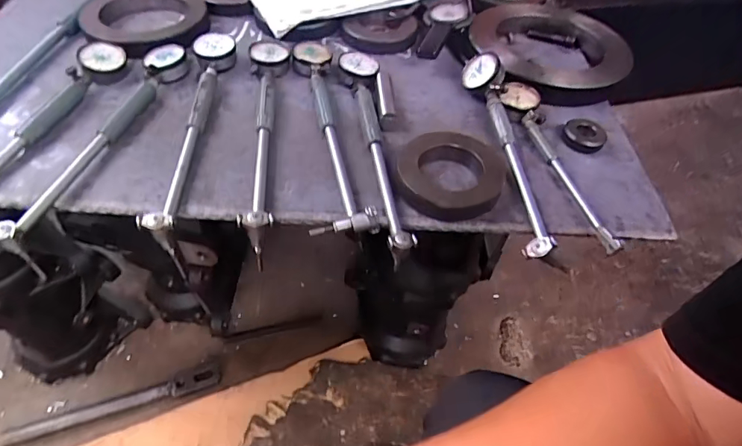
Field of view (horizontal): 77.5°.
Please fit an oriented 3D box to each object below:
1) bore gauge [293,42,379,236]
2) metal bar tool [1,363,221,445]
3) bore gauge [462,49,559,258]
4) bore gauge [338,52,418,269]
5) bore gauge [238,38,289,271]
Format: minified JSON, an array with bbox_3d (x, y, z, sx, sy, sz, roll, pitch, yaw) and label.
[{"bbox_3d":[-0.054,-0.123,0.551,0.061,0.036,0.332,-8,52,-10],"label":"bore gauge"},{"bbox_3d":[-0.426,0.311,0.783,0.334,0.029,0.038,-15,53,-14],"label":"metal bar tool"},{"bbox_3d":[0.158,-0.099,0.534,0.045,0.043,0.314,-4,51,-6],"label":"bore gauge"},{"bbox_3d":[0.000,-0.098,0.544,0.052,0.048,0.342,-4,51,-6],"label":"bore gauge"},{"bbox_3d":[-0.117,-0.106,0.517,0.049,0.063,0.337,-4,51,-6],"label":"bore gauge"}]

